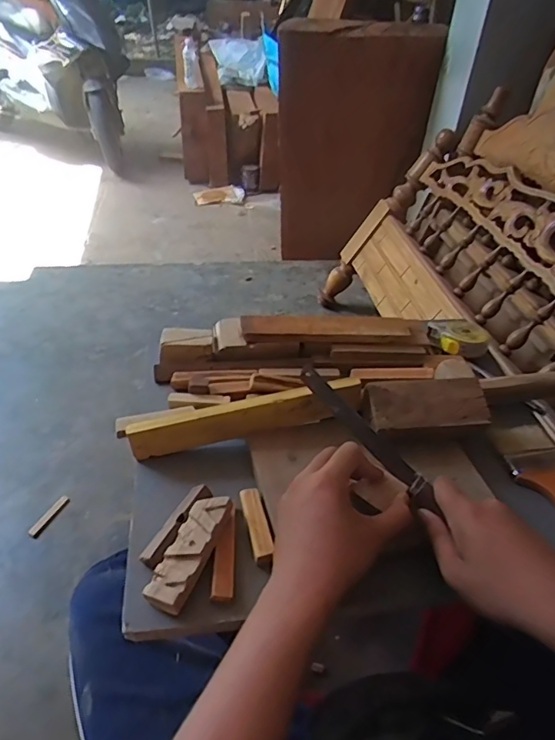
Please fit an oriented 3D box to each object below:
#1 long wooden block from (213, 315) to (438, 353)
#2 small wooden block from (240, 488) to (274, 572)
[{"bbox_3d":[0.062,-0.049,0.652,0.281,0.035,0.051,-1,43,-5],"label":"long wooden block"},{"bbox_3d":[-0.017,0.142,0.464,0.020,0.016,0.079,-8,44,-13],"label":"small wooden block"}]

